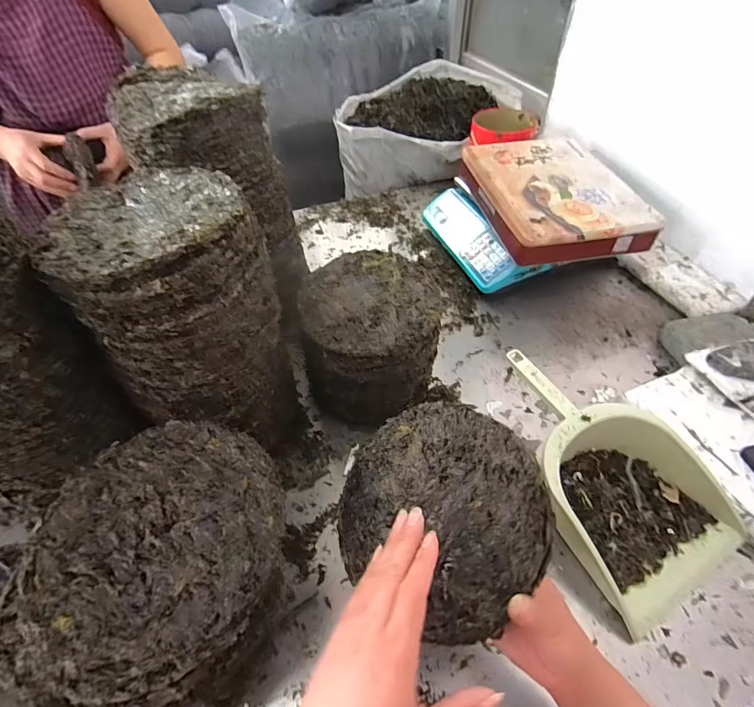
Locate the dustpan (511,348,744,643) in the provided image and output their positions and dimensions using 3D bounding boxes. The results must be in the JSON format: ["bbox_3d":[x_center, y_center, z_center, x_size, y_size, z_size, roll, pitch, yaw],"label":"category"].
[{"bbox_3d":[0.306,0.146,0.570,0.228,0.105,0.341,-22,51,-18],"label":"dustpan"}]

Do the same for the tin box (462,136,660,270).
[{"bbox_3d":[0.362,-0.338,0.880,0.284,0.068,0.392,-8,49,-6],"label":"tin box"}]

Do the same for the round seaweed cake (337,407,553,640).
[{"bbox_3d":[0.055,0.140,0.386,0.194,0.022,0.181,-15,61,28],"label":"round seaweed cake"}]

